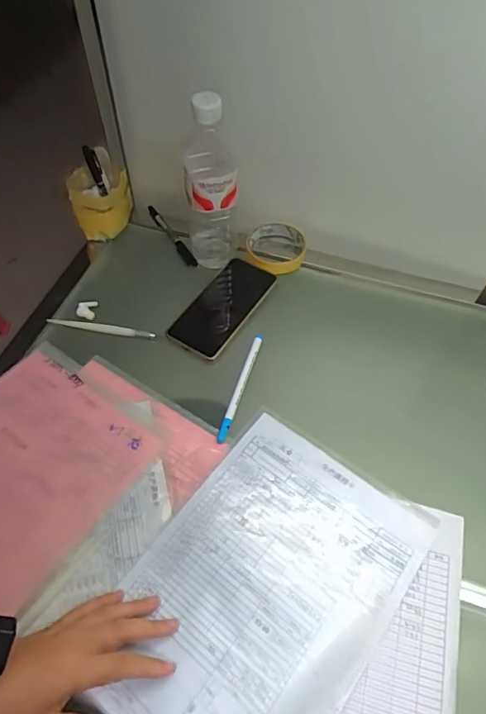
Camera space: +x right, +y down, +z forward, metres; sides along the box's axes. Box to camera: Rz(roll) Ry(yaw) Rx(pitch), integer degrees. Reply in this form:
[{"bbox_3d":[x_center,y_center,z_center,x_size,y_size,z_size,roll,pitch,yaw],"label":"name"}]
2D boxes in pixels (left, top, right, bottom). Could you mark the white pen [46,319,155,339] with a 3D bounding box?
[{"bbox_3d":[-0.177,-0.036,0.604,0.137,0.014,0.008,8,57,5],"label":"white pen"}]

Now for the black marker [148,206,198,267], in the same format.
[{"bbox_3d":[-0.103,-0.177,0.692,0.014,0.014,0.139,-26,60,-17],"label":"black marker"}]

